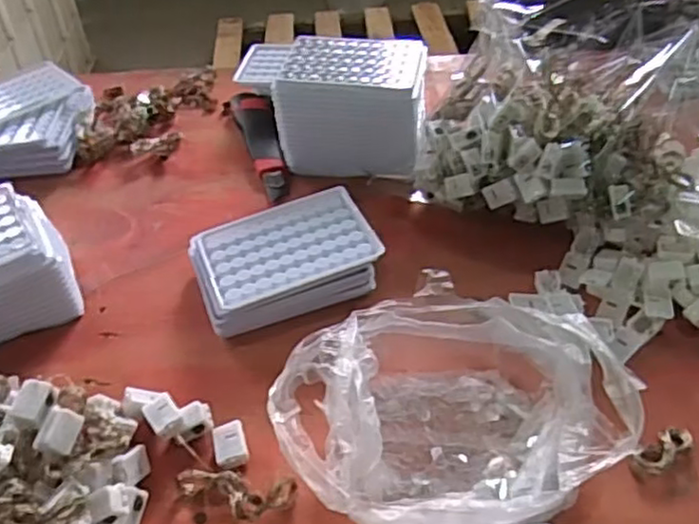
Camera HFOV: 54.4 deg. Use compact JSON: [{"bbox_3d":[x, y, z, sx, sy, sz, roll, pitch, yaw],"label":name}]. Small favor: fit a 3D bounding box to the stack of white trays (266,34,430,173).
[{"bbox_3d":[0.008,-0.145,0.647,0.132,0.102,0.087,8,45,13],"label":"stack of white trays"}]

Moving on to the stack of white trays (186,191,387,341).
[{"bbox_3d":[-0.052,-0.001,0.549,0.138,0.043,0.096,-18,45,-14],"label":"stack of white trays"}]

